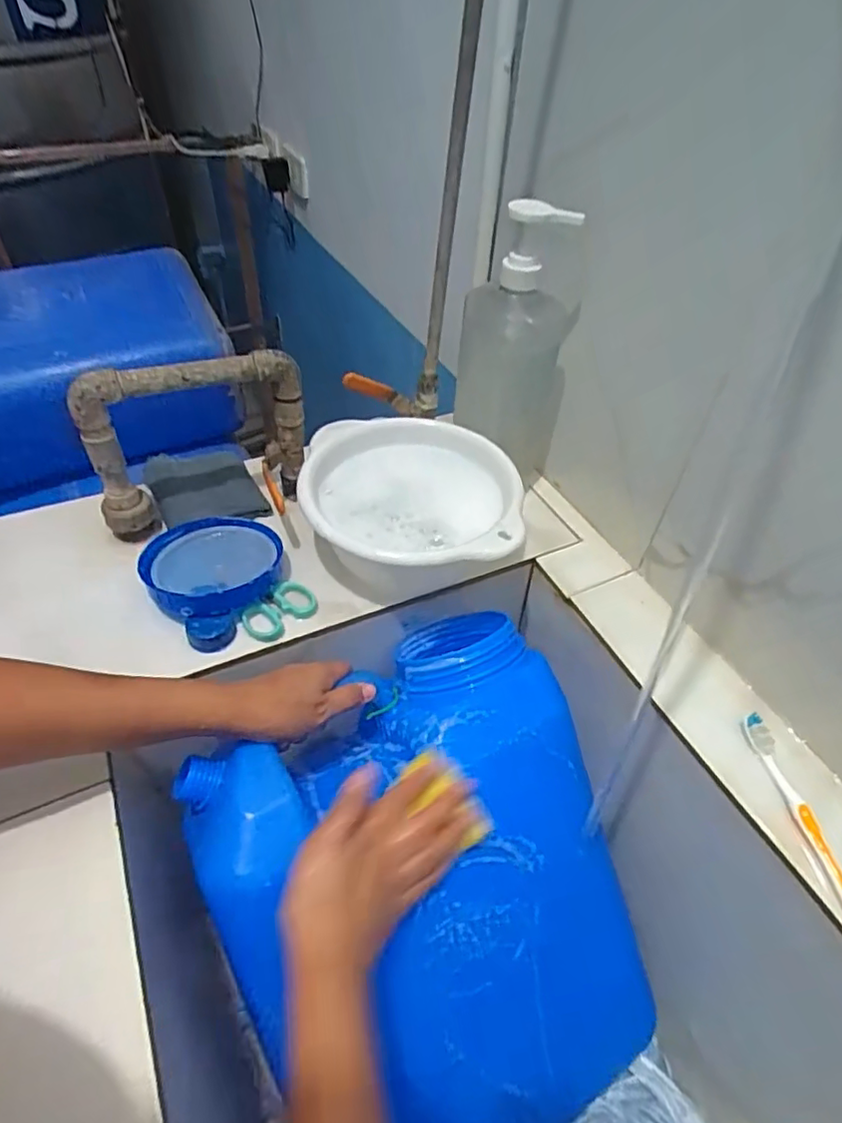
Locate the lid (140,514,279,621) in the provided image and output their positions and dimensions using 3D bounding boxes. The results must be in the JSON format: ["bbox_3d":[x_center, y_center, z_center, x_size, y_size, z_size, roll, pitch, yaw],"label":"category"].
[{"bbox_3d":[-0.190,0.000,0.554,0.119,0.029,0.113,2,46,-2],"label":"lid"}]

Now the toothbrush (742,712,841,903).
[{"bbox_3d":[0.278,0.192,0.426,0.015,0.020,0.174,-5,47,-9],"label":"toothbrush"}]

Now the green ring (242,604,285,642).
[{"bbox_3d":[-0.139,0.056,0.532,0.033,0.010,0.037,-16,53,-16],"label":"green ring"}]

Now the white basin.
[{"bbox_3d":[-0.010,-0.050,0.589,0.190,0.085,0.198,2,46,-2],"label":"white basin"}]

